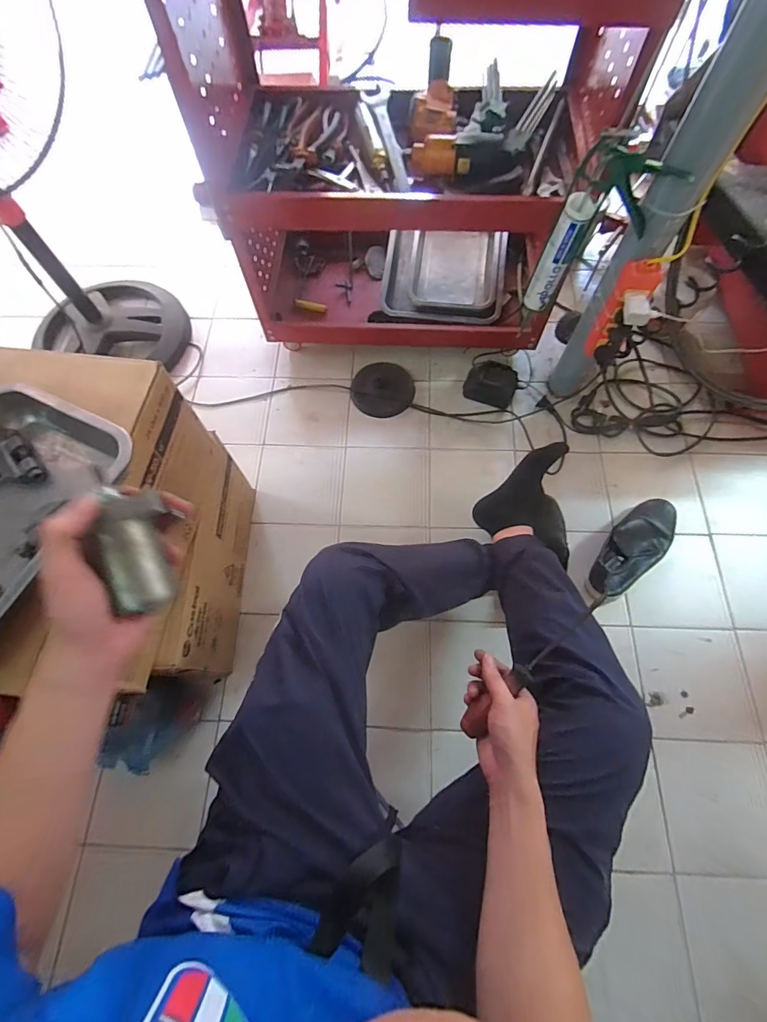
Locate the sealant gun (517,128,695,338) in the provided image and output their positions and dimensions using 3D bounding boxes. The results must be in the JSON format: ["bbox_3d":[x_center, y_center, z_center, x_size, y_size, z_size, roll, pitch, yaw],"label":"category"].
[{"bbox_3d":[0.365,-0.451,0.792,0.166,0.375,0.053,33,73,13],"label":"sealant gun"}]

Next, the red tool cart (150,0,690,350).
[{"bbox_3d":[0.035,-0.671,0.846,0.681,0.671,0.408,4,69,3],"label":"red tool cart"}]

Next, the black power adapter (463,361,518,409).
[{"bbox_3d":[0.261,-0.308,1.055,0.125,0.085,0.096,12,70,7],"label":"black power adapter"}]

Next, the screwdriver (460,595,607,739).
[{"bbox_3d":[0.190,0.182,0.529,0.243,0.028,0.028,-36,72,-16],"label":"screwdriver"}]

